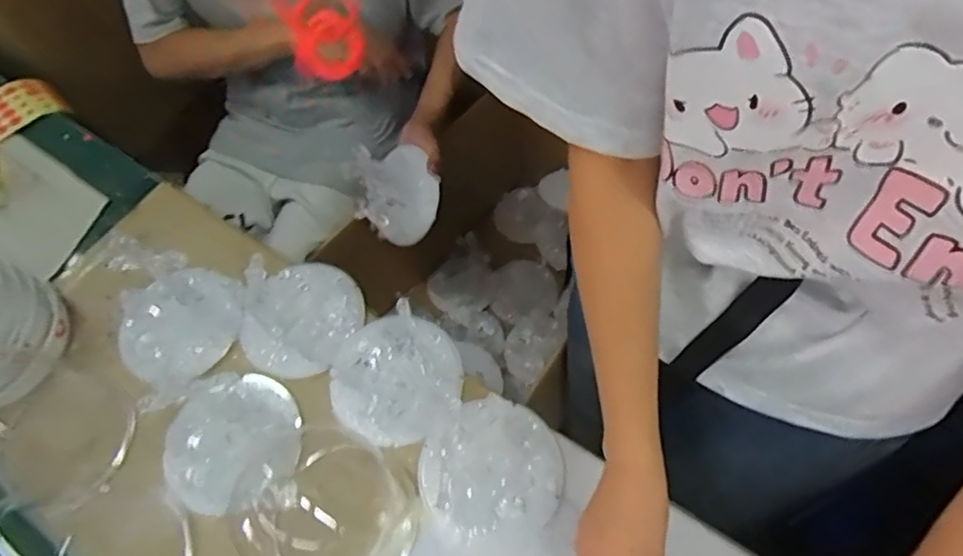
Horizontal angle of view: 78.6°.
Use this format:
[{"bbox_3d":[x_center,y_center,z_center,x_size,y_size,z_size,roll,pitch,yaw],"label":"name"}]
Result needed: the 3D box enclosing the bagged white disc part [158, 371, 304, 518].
[{"bbox_3d":[-0.240,0.156,0.565,0.128,0.027,0.122,-2,62,3],"label":"bagged white disc part"}]

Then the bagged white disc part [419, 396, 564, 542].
[{"bbox_3d":[0.007,0.170,0.541,0.127,0.005,0.120,-2,62,3],"label":"bagged white disc part"}]

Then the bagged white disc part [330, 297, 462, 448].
[{"bbox_3d":[-0.084,0.099,0.584,0.126,0.013,0.124,-38,66,-15],"label":"bagged white disc part"}]

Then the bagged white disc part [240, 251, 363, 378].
[{"bbox_3d":[-0.196,0.036,0.621,0.127,0.023,0.133,-2,62,3],"label":"bagged white disc part"}]

